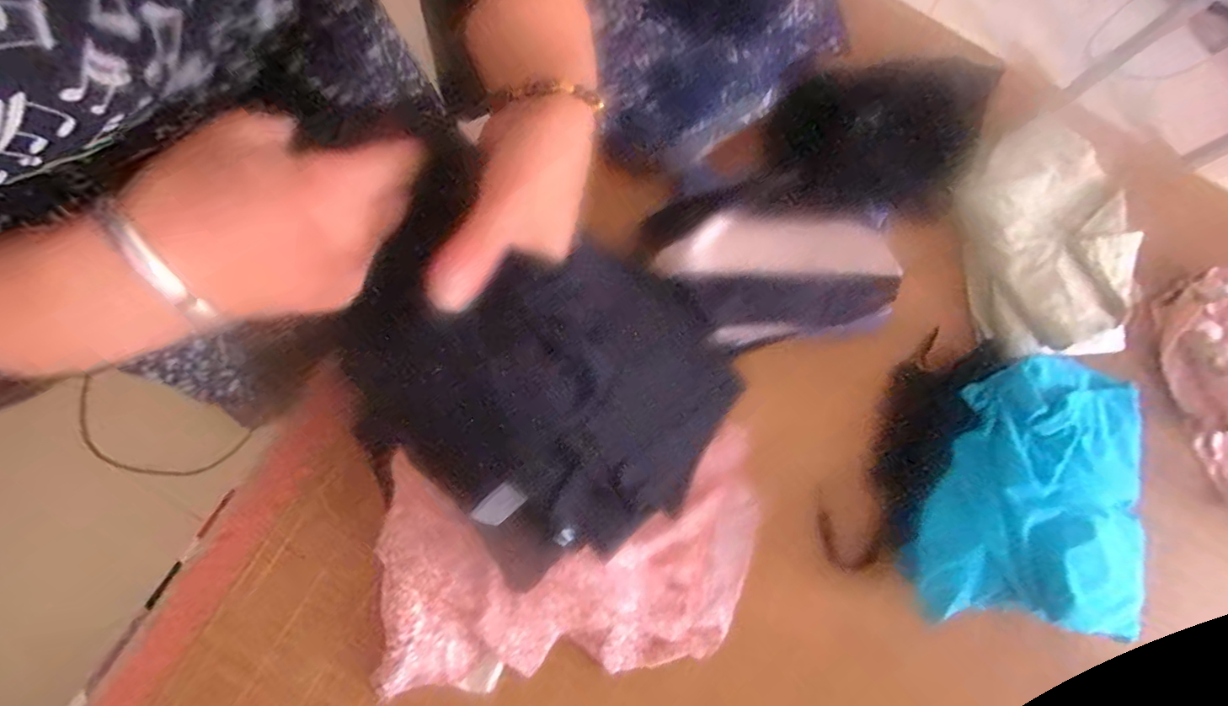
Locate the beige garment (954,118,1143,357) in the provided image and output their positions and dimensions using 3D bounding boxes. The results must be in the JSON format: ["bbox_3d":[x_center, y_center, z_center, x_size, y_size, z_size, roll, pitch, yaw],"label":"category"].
[{"bbox_3d":[0.532,-0.150,0.653,0.215,0.045,0.305,-6,77,-3],"label":"beige garment"}]

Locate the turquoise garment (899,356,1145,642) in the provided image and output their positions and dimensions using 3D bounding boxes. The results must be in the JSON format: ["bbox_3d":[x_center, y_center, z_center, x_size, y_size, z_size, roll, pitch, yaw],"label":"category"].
[{"bbox_3d":[0.457,0.145,0.579,0.246,0.095,0.288,13,77,-3],"label":"turquoise garment"}]

